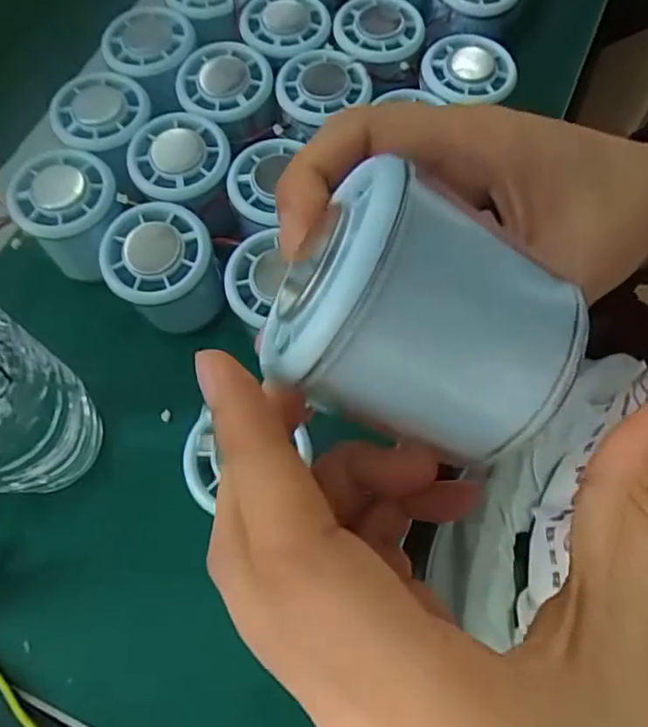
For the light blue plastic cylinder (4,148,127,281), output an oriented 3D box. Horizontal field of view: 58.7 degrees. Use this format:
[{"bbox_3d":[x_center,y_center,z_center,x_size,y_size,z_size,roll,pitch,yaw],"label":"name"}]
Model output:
[{"bbox_3d":[-0.145,-0.086,0.338,0.054,0.053,0.051,0,67,0],"label":"light blue plastic cylinder"}]

